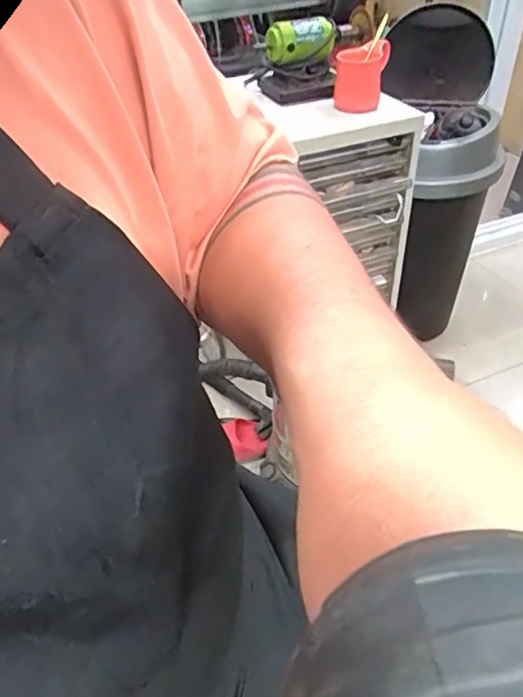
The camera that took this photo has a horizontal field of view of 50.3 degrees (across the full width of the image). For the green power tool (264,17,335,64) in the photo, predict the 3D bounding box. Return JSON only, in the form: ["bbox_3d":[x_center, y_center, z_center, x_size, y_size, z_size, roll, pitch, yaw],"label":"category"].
[{"bbox_3d":[0.075,-0.594,1.080,0.130,0.068,0.068,1,40,4],"label":"green power tool"}]

